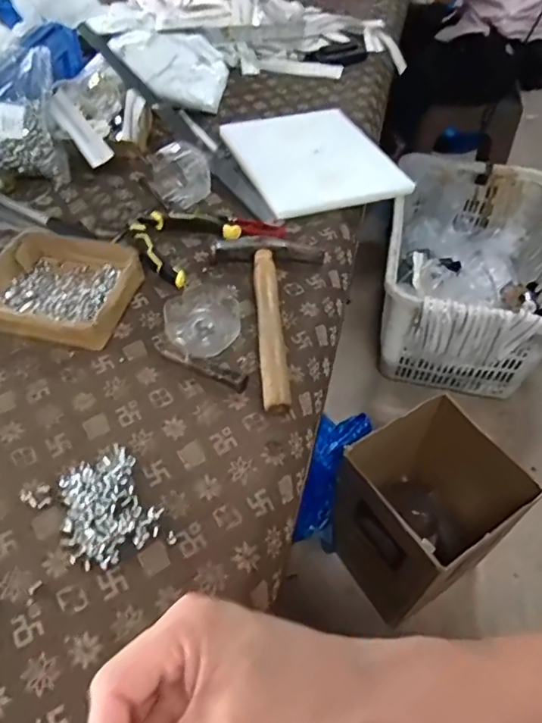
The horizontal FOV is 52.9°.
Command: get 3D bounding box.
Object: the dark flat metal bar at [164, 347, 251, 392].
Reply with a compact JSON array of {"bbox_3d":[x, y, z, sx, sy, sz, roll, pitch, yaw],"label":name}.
[{"bbox_3d":[-0.066,0.006,0.535,0.093,0.011,0.015,21,53,13],"label":"dark flat metal bar"}]

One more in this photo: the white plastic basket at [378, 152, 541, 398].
[{"bbox_3d":[0.531,-0.238,1.494,0.434,0.336,0.661,12,52,6],"label":"white plastic basket"}]

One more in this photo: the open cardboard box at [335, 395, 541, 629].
[{"bbox_3d":[0.288,0.299,1.062,0.269,0.351,0.256,-24,57,-20],"label":"open cardboard box"}]

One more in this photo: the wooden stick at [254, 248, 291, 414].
[{"bbox_3d":[-0.002,-0.036,0.573,0.024,0.027,0.219,-1,52,-4],"label":"wooden stick"}]

